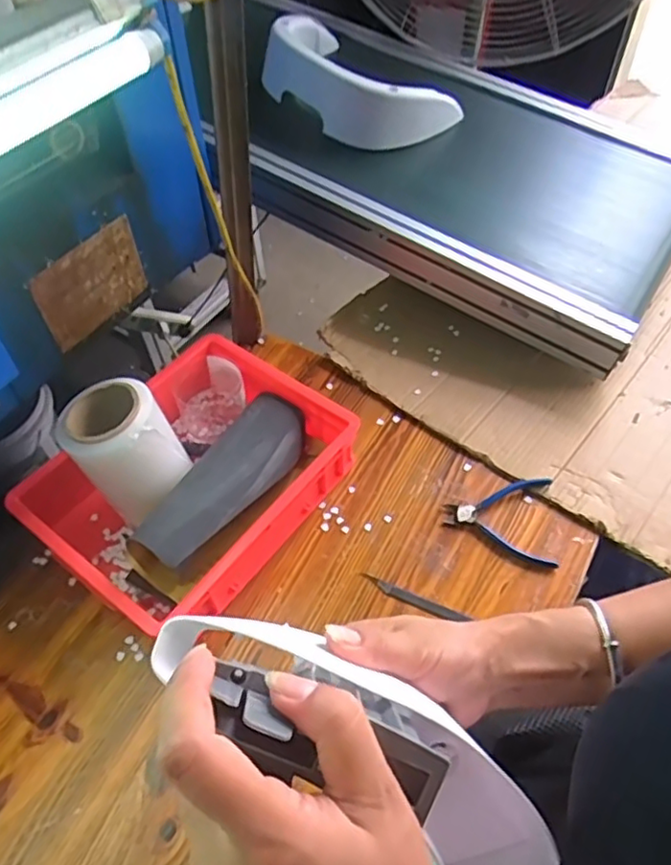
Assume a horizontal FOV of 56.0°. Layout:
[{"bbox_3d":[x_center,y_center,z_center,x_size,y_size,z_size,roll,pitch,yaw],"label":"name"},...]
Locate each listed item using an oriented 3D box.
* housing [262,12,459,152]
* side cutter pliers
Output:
[{"bbox_3d":[0.028,-0.603,1.073,0.323,0.118,0.194,34,60,24],"label":"housing"},{"bbox_3d":[0.199,0.104,0.769,0.130,0.015,0.115,3,53,3],"label":"side cutter pliers"}]

